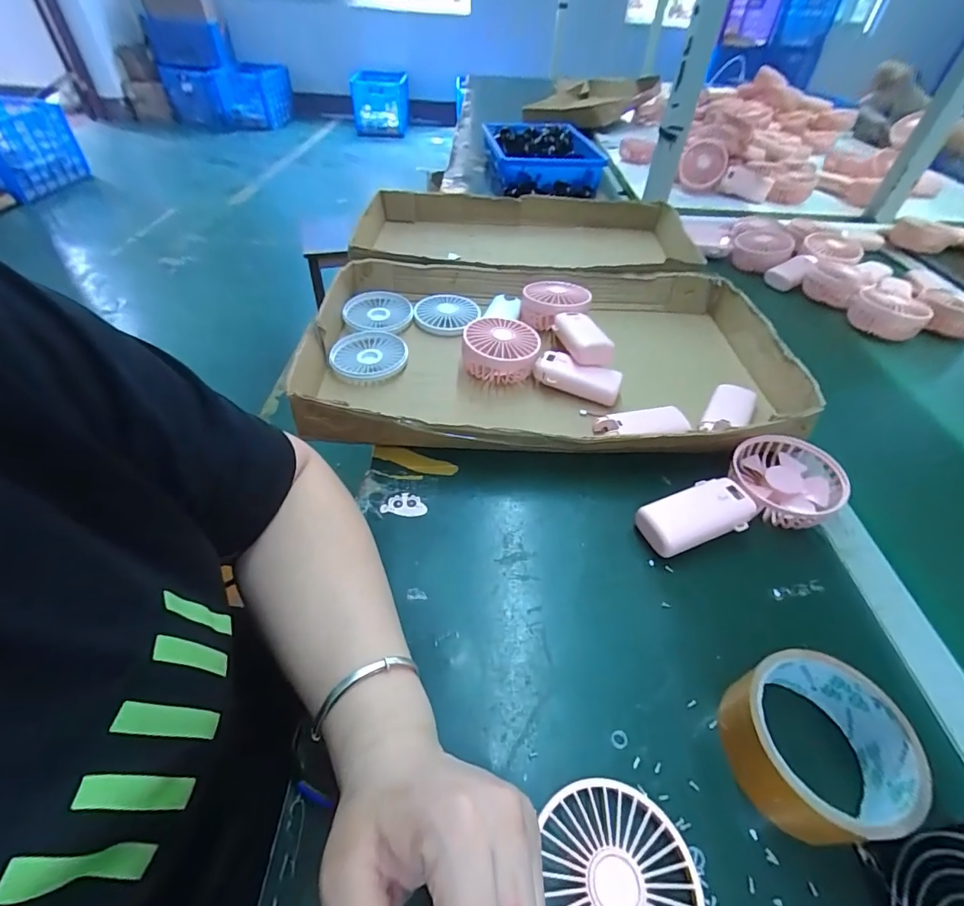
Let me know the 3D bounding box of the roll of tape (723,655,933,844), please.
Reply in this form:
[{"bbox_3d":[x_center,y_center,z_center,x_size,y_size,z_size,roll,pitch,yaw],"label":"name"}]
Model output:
[{"bbox_3d":[0.193,0.170,0.265,0.082,0.049,0.088,1,46,-1],"label":"roll of tape"}]

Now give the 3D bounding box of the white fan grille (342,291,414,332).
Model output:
[{"bbox_3d":[-0.135,-0.183,0.594,0.086,0.015,0.084,-2,46,-5],"label":"white fan grille"}]

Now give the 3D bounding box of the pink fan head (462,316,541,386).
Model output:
[{"bbox_3d":[0.021,-0.113,0.535,0.083,0.058,0.083,5,46,2],"label":"pink fan head"}]

